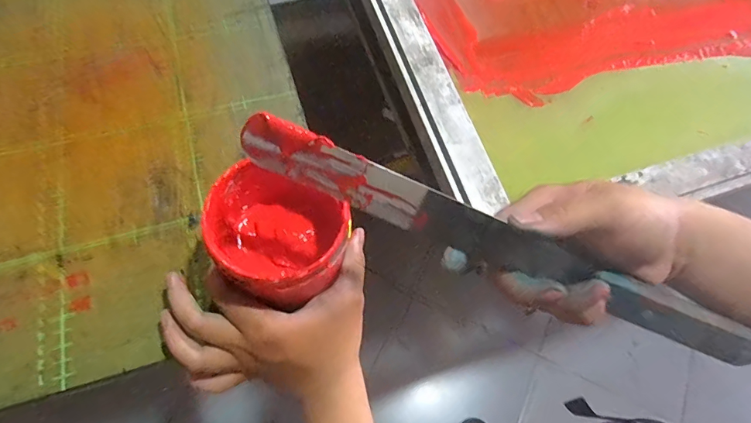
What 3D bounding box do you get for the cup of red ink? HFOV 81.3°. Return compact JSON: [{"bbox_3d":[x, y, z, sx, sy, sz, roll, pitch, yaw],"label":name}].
[{"bbox_3d":[-0.063,0.012,0.294,0.083,0.063,0.086,1,64,-2],"label":"cup of red ink"}]

